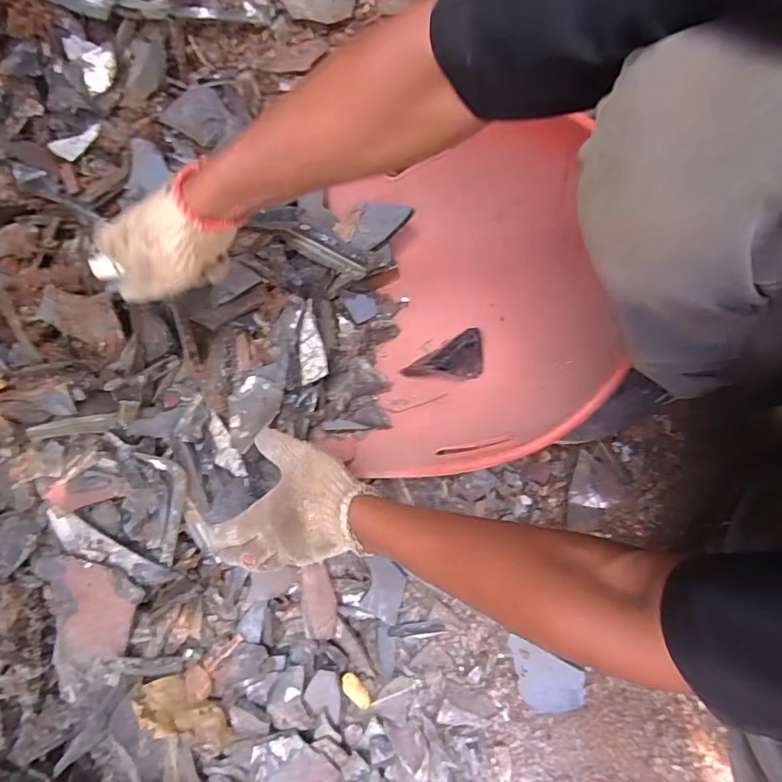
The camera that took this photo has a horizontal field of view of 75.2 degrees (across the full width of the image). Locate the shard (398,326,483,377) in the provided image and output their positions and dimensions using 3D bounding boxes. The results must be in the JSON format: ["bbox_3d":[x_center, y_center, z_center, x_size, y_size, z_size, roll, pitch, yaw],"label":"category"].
[{"bbox_3d":[0.063,-0.044,0.605,0.097,0.039,0.056,-5,74,-1],"label":"shard"}]

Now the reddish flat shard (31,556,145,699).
[{"bbox_3d":[-0.312,0.235,0.532,0.092,0.013,0.138,-13,89,-8],"label":"reddish flat shard"}]

